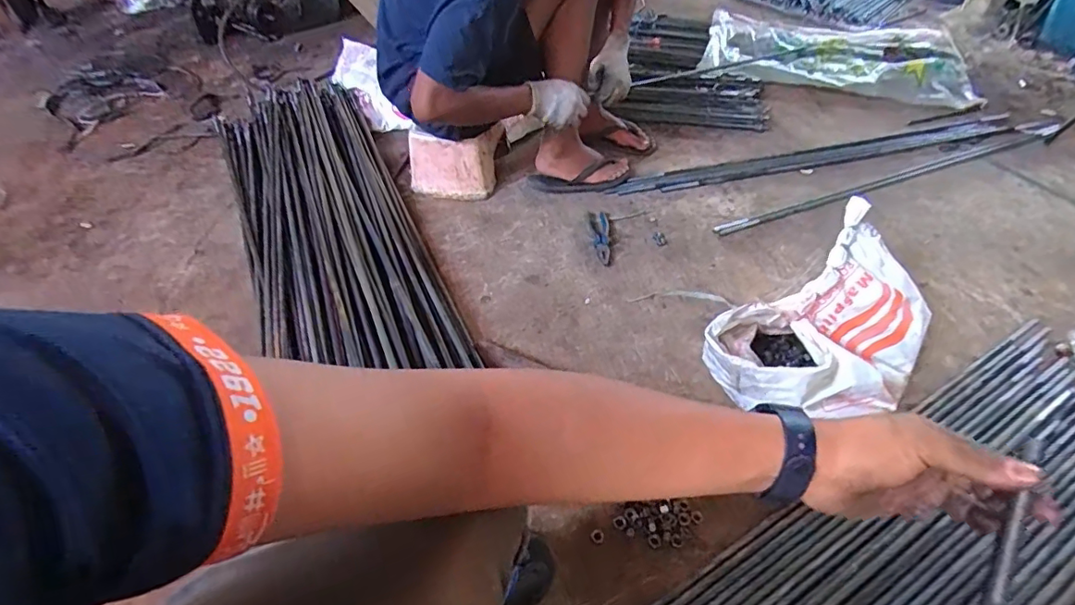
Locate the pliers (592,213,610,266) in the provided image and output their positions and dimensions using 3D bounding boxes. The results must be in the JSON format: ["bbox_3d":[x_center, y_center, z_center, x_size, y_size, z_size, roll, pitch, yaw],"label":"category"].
[{"bbox_3d":[0.142,-0.142,1.165,0.034,0.025,0.138,0,51,0],"label":"pliers"}]

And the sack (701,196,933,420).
[{"bbox_3d":[0.484,0.060,0.885,0.397,0.213,0.234,-30,57,-23],"label":"sack"}]

